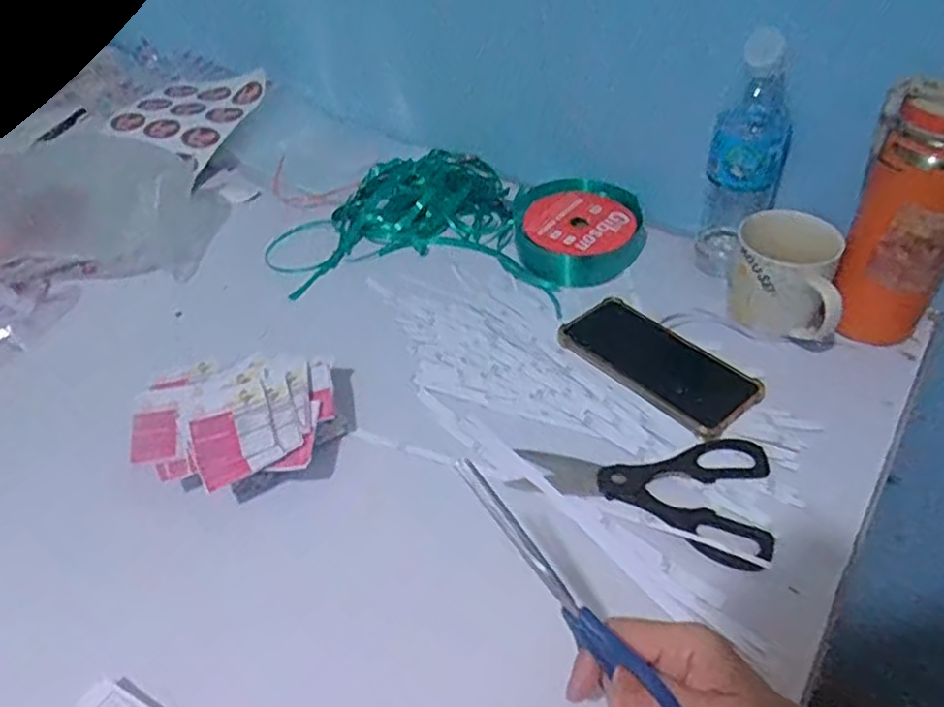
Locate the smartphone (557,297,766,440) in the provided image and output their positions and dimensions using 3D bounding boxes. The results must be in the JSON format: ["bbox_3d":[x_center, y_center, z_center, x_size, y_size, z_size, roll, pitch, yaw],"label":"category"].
[{"bbox_3d":[0.159,0.007,0.594,0.083,0.011,0.166,-32,50,-25],"label":"smartphone"}]

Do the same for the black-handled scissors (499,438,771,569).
[{"bbox_3d":[0.126,0.091,0.512,0.180,0.009,0.103,12,46,17],"label":"black-handled scissors"}]

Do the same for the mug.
[{"bbox_3d":[0.275,-0.064,0.603,0.091,0.084,0.085,15,47,20],"label":"mug"}]

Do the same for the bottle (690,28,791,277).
[{"bbox_3d":[0.249,-0.175,0.622,0.065,0.219,0.069,14,47,19],"label":"bottle"}]

